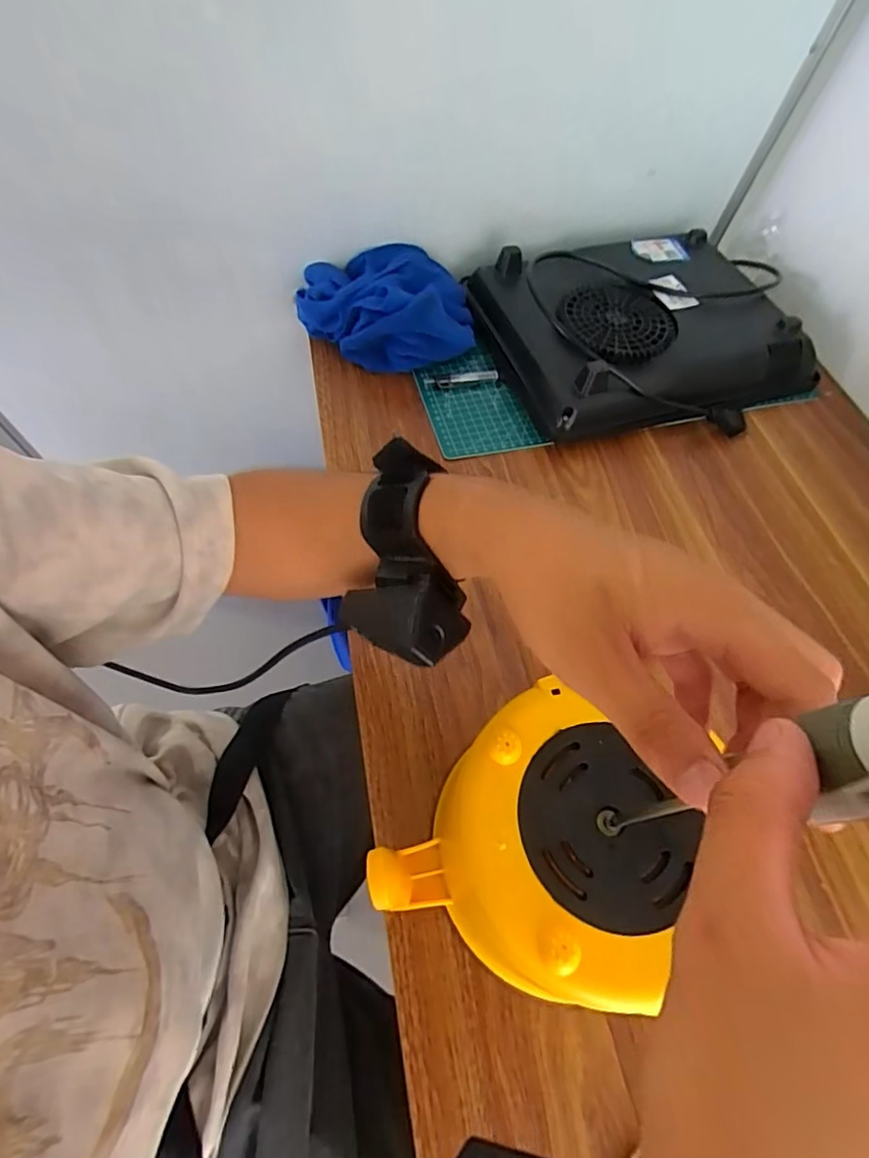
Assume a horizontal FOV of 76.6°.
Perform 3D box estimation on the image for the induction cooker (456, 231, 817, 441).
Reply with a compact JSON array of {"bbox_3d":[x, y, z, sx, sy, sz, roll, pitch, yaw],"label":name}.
[{"bbox_3d":[0.252,-0.282,0.618,0.366,0.070,0.267,-12,61,-10],"label":"induction cooker"}]

